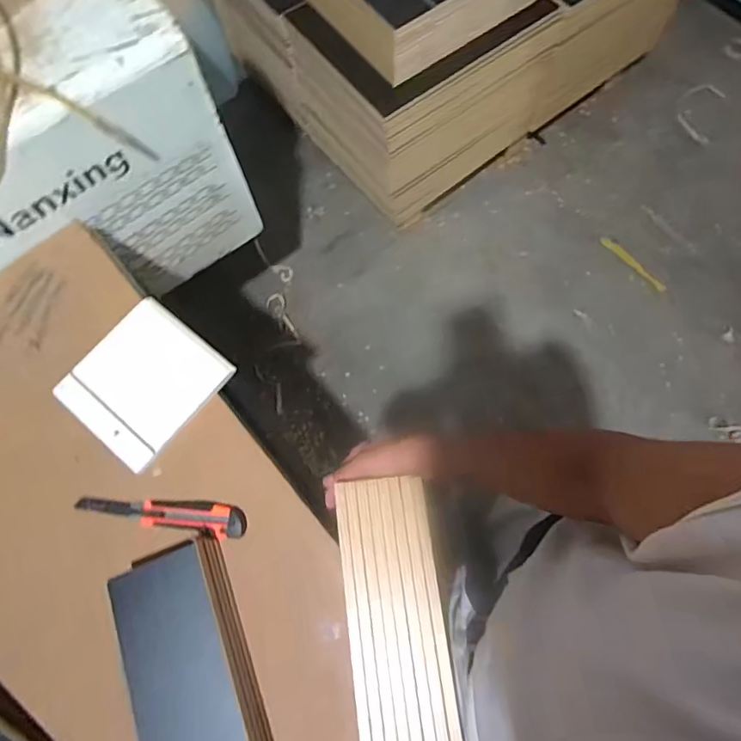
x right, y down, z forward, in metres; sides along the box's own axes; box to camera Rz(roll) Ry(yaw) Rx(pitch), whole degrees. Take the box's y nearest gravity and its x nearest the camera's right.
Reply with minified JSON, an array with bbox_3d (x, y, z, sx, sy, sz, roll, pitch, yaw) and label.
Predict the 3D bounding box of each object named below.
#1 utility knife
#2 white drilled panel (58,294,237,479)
[{"bbox_3d":[-0.281,0.189,0.663,0.226,0.029,0.042,5,71,4],"label":"utility knife"},{"bbox_3d":[-0.326,0.013,0.722,0.184,0.011,0.195,38,80,11],"label":"white drilled panel"}]

